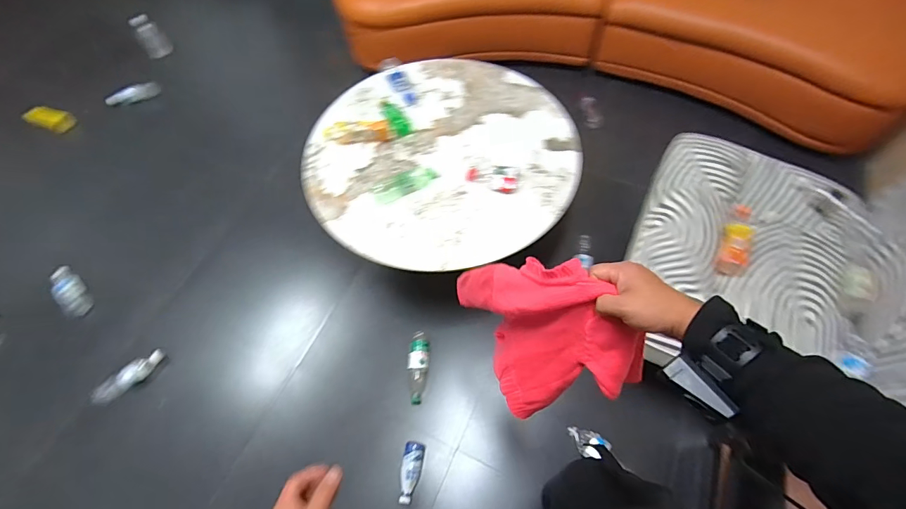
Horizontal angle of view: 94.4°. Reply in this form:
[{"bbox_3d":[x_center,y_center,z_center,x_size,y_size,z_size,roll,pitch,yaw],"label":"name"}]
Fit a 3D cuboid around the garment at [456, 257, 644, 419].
[{"bbox_3d":[0.096,0.102,0.631,0.126,0.299,0.312,-36,66,-15],"label":"garment"}]

